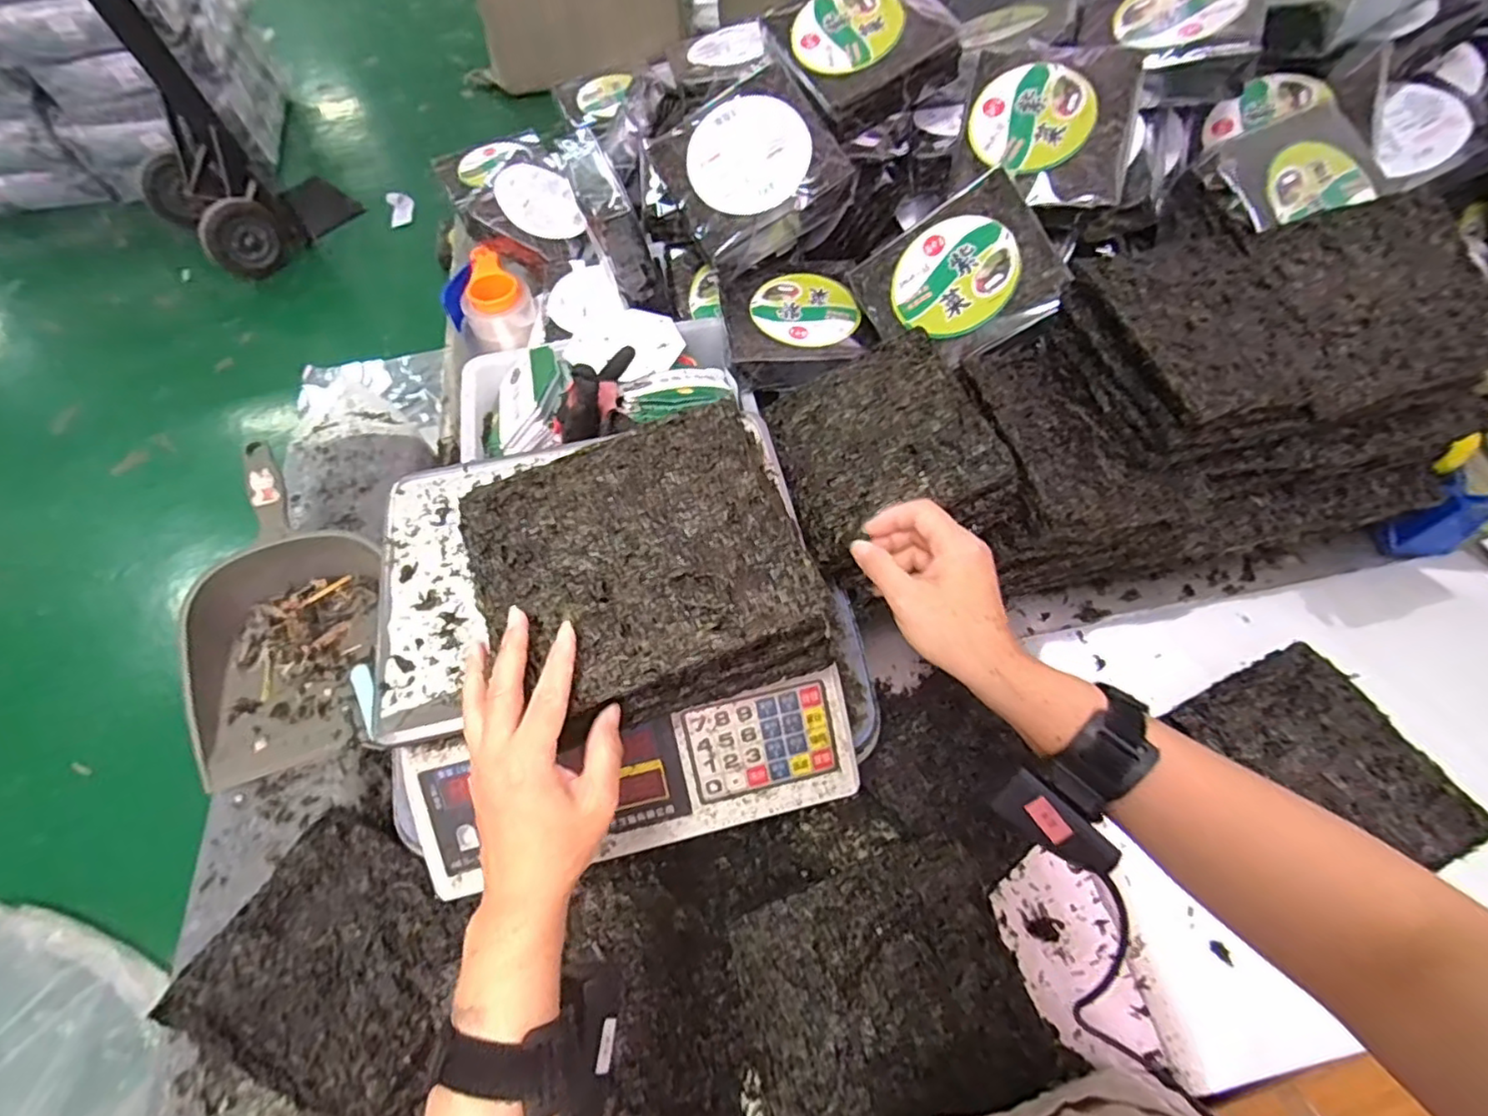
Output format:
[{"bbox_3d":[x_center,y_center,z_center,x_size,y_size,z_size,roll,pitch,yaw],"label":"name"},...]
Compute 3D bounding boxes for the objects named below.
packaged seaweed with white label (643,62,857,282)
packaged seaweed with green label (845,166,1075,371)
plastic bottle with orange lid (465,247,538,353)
[{"bbox_3d":[0.005,-0.499,0.810,0.202,0.048,0.205,-30,84,6],"label":"packaged seaweed with white label"},{"bbox_3d":[0.237,-0.314,0.724,0.194,0.022,0.188,-29,71,23],"label":"packaged seaweed with green label"},{"bbox_3d":[-0.410,-0.432,1.056,0.110,0.085,0.163,-21,62,-10],"label":"plastic bottle with orange lid"}]

